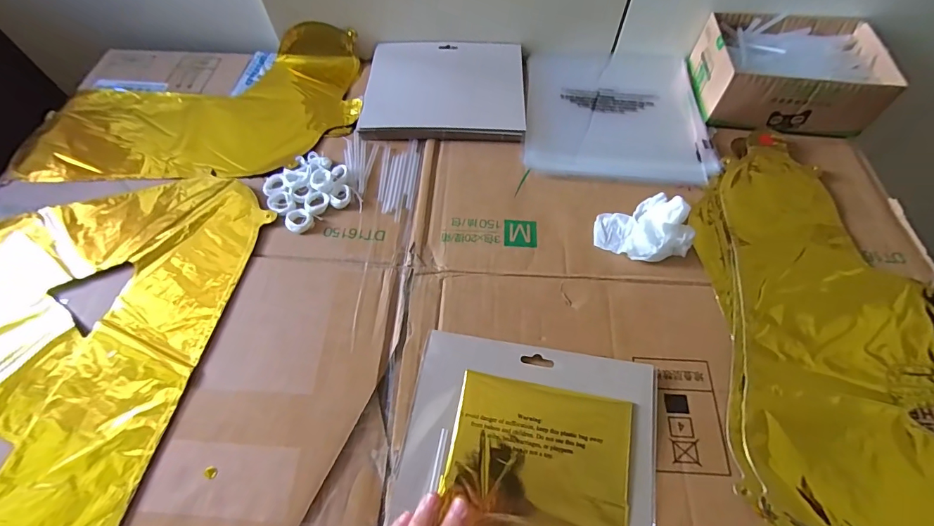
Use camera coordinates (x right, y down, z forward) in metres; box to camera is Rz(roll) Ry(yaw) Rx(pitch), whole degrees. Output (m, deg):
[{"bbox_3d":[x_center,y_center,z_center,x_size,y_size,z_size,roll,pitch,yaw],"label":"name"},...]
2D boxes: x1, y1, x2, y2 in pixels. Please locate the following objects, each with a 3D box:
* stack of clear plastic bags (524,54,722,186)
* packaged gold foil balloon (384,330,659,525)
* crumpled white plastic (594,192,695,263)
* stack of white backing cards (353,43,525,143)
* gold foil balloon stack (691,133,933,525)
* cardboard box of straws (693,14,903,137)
[{"bbox_3d":[0.181,-0.193,0.520,0.210,0.012,0.226,5,60,2],"label":"stack of clear plastic bags"},{"bbox_3d":[0.050,0.146,0.336,0.197,0.010,0.159,9,66,5],"label":"packaged gold foil balloon"},{"bbox_3d":[0.174,-0.036,0.414,0.086,0.037,0.066,-15,61,-9],"label":"crumpled white plastic"},{"bbox_3d":[-0.026,-0.217,0.521,0.190,0.015,0.161,2,60,0],"label":"stack of white backing cards"},{"bbox_3d":[0.343,0.065,0.373,0.237,0.017,0.437,7,60,3],"label":"gold foil balloon stack"},{"bbox_3d":[0.381,-0.226,0.504,0.191,0.066,0.138,3,60,1],"label":"cardboard box of straws"}]

